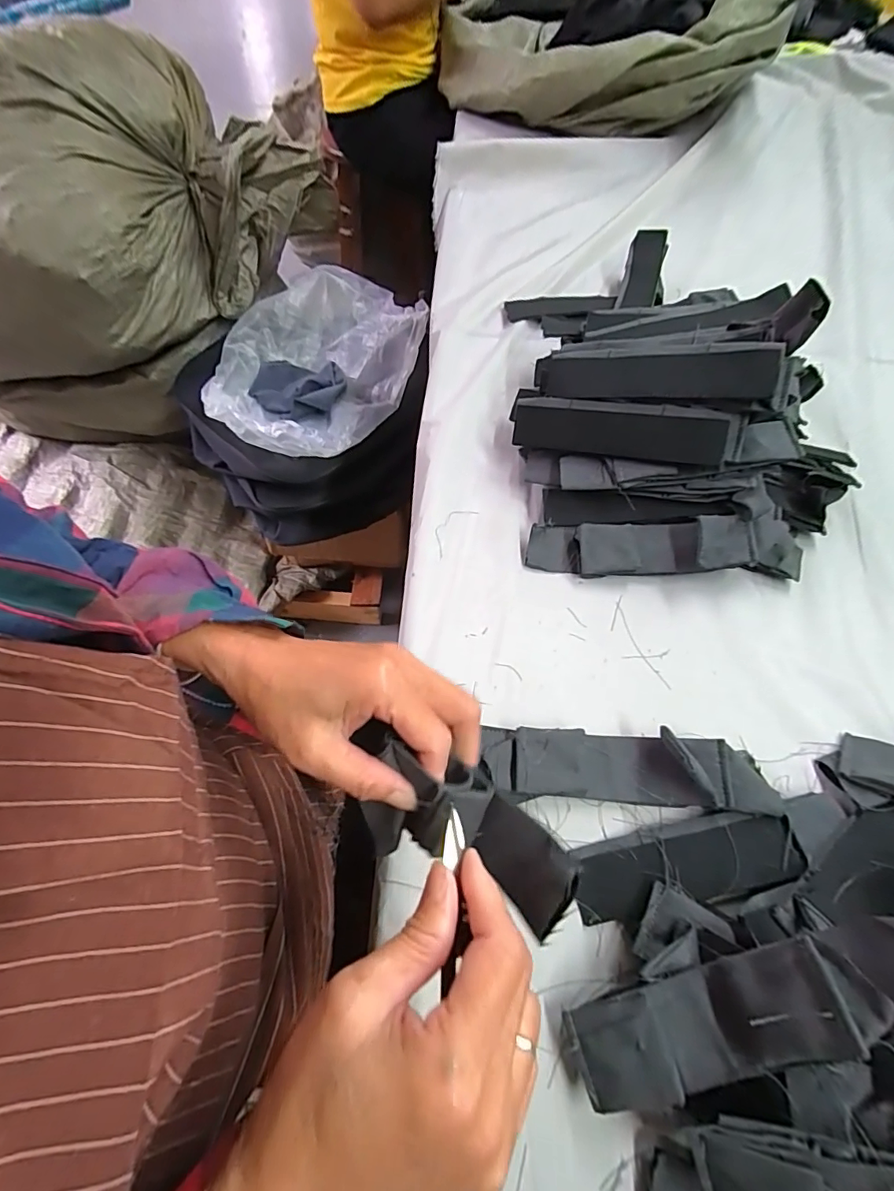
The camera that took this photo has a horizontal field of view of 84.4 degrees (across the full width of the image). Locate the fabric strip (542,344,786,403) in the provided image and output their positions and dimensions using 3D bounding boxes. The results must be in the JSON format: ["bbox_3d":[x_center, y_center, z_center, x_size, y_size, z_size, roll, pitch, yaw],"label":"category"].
[{"bbox_3d":[0.179,-0.195,0.431,0.189,0.010,0.047,12,91,26],"label":"fabric strip"}]

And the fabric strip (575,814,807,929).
[{"bbox_3d":[0.160,0.182,0.332,0.145,0.024,0.048,-9,61,-8],"label":"fabric strip"}]

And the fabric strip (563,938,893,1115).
[{"bbox_3d":[0.139,0.226,0.257,0.151,0.032,0.050,-33,62,18],"label":"fabric strip"}]

